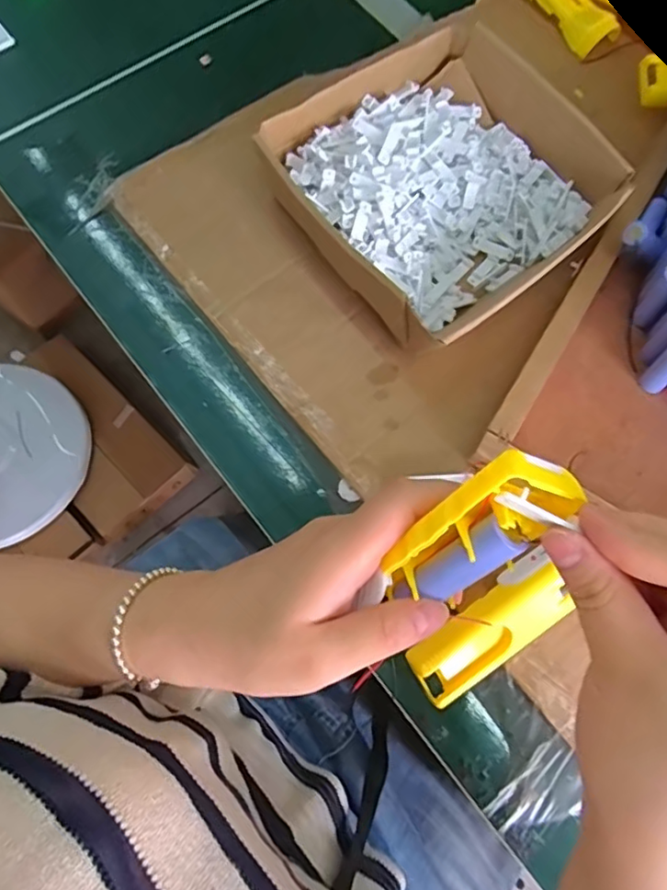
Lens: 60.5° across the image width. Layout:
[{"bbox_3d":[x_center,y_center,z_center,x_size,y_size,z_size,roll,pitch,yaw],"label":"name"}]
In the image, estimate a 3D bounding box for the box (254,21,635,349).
[{"bbox_3d":[0.091,-0.210,0.469,0.231,0.060,0.227,-36,78,-13],"label":"box"}]

